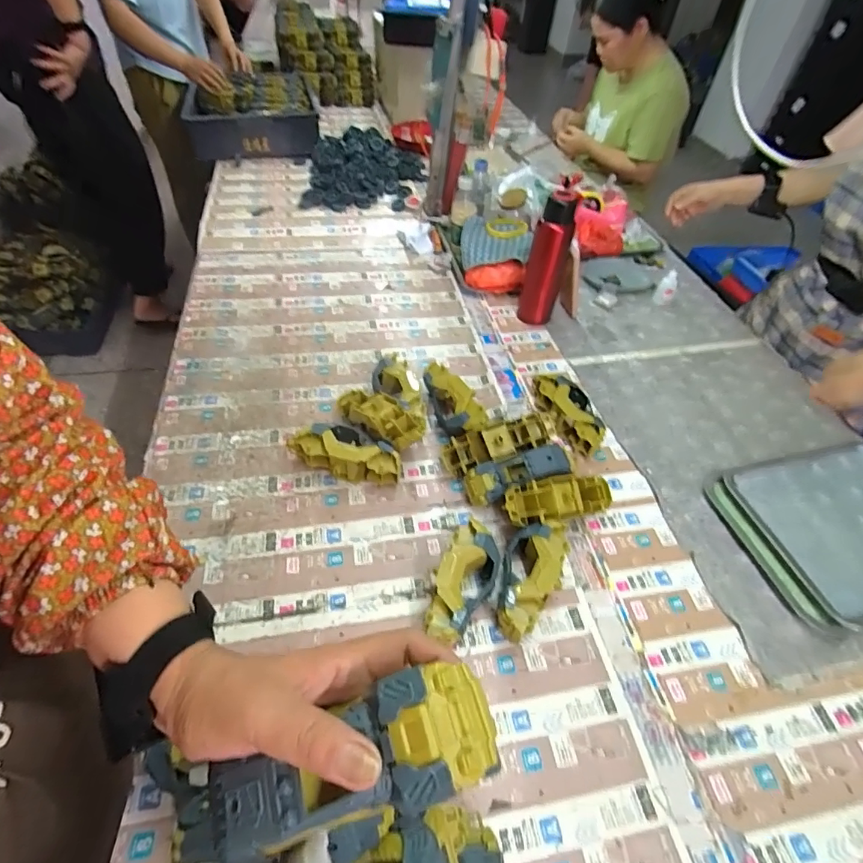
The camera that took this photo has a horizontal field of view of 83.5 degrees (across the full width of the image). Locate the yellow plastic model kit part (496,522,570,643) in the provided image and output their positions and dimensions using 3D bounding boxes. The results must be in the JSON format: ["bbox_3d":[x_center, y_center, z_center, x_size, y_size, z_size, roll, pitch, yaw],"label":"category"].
[{"bbox_3d":[0.123,0.188,0.612,0.071,0.061,0.153,19,49,11],"label":"yellow plastic model kit part"}]

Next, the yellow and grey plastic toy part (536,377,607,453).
[{"bbox_3d":[0.238,-0.034,0.827,0.074,0.056,0.173,-19,52,-21],"label":"yellow and grey plastic toy part"}]

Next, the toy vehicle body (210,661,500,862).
[{"bbox_3d":[-0.039,0.165,0.238,0.141,0.030,0.053,-21,52,-4],"label":"toy vehicle body"}]

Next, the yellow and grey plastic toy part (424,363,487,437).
[{"bbox_3d":[0.033,-0.044,0.810,0.066,0.066,0.167,-19,52,-21],"label":"yellow and grey plastic toy part"}]

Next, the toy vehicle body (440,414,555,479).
[{"bbox_3d":[0.103,0.022,0.732,0.172,0.043,0.058,-19,50,1],"label":"toy vehicle body"}]

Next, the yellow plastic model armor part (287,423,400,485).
[{"bbox_3d":[-0.124,0.030,0.728,0.169,0.057,0.076,17,49,10],"label":"yellow plastic model armor part"}]

